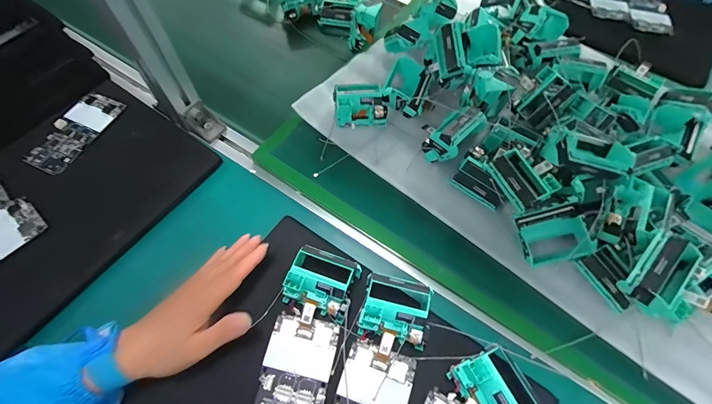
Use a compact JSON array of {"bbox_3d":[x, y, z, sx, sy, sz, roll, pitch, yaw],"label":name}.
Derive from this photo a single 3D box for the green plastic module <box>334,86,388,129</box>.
[{"bbox_3d":[0.007,-0.132,0.477,0.073,0.033,0.053,-4,64,-4],"label":"green plastic module"}]

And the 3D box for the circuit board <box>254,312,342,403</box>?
[{"bbox_3d":[-0.061,0.177,0.327,0.065,0.004,0.127,13,64,5],"label":"circuit board"}]

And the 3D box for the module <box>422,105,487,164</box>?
[{"bbox_3d":[0.123,-0.084,0.440,0.071,0.056,0.048,-41,72,-19],"label":"module"}]

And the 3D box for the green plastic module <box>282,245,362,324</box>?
[{"bbox_3d":[-0.036,0.087,0.356,0.067,0.033,0.070,18,65,7],"label":"green plastic module"}]

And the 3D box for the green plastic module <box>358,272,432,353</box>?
[{"bbox_3d":[0.040,0.107,0.347,0.065,0.034,0.059,13,65,5],"label":"green plastic module"}]

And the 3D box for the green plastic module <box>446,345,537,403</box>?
[{"bbox_3d":[0.126,0.176,0.315,0.060,0.035,0.071,-23,67,-12],"label":"green plastic module"}]

